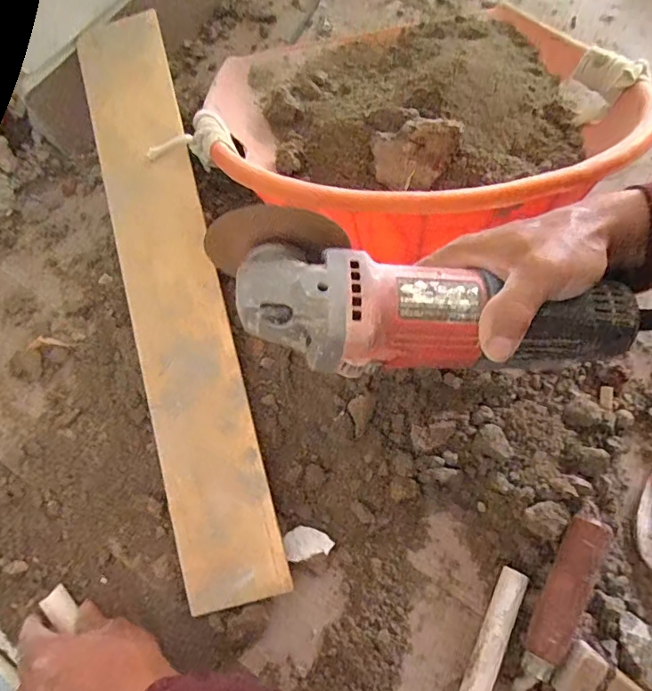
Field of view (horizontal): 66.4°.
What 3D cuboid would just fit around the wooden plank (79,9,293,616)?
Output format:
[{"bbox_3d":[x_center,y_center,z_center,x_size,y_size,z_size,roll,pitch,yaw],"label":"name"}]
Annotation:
[{"bbox_3d":[-0.147,-0.055,0.473,0.099,0.011,0.568,-17,80,6],"label":"wooden plank"}]

